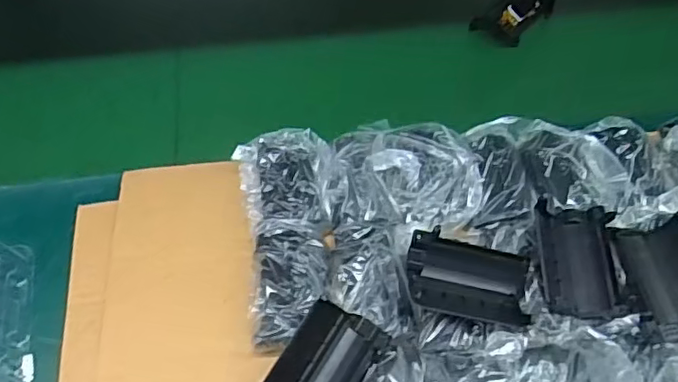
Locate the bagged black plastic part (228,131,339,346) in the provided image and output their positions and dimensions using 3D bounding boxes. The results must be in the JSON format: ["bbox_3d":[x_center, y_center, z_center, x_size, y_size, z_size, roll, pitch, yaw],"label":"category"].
[{"bbox_3d":[-0.037,-0.006,0.398,0.062,0.021,0.072,0,54,-1],"label":"bagged black plastic part"}]

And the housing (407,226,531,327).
[{"bbox_3d":[0.076,0.052,0.344,0.072,0.012,0.042,15,87,-7],"label":"housing"}]

